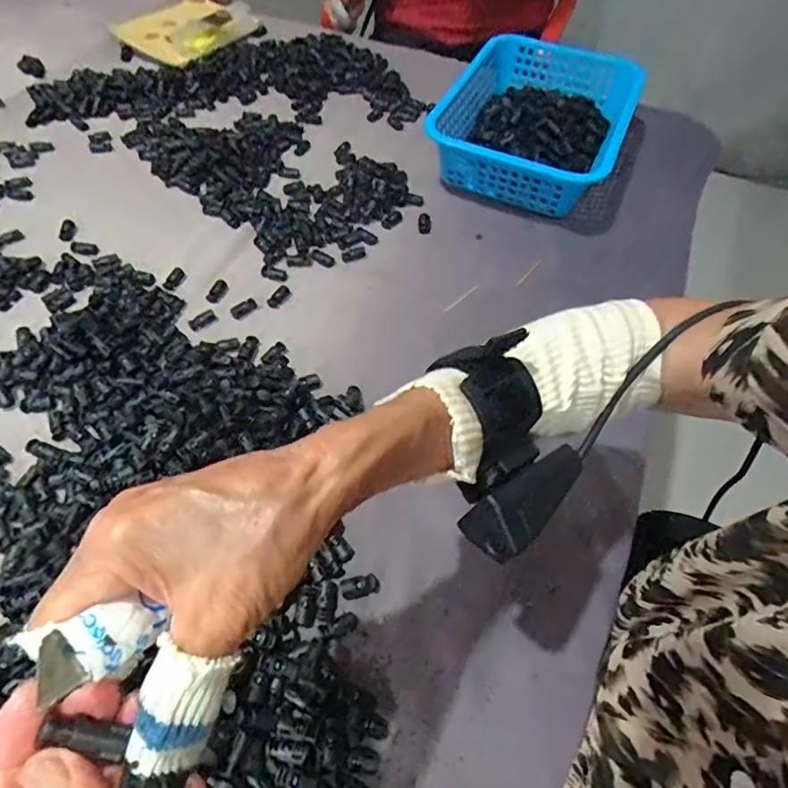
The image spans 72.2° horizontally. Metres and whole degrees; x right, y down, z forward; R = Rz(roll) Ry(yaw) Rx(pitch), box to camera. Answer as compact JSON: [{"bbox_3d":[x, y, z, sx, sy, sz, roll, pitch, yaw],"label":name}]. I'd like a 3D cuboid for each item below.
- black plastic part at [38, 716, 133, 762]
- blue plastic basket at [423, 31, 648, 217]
[{"bbox_3d":[-0.092,0.103,0.164,0.022,0.006,0.009,26,56,-11],"label":"black plastic part"},{"bbox_3d":[0.177,-0.351,0.708,0.217,0.092,0.285,21,57,10],"label":"blue plastic basket"}]

